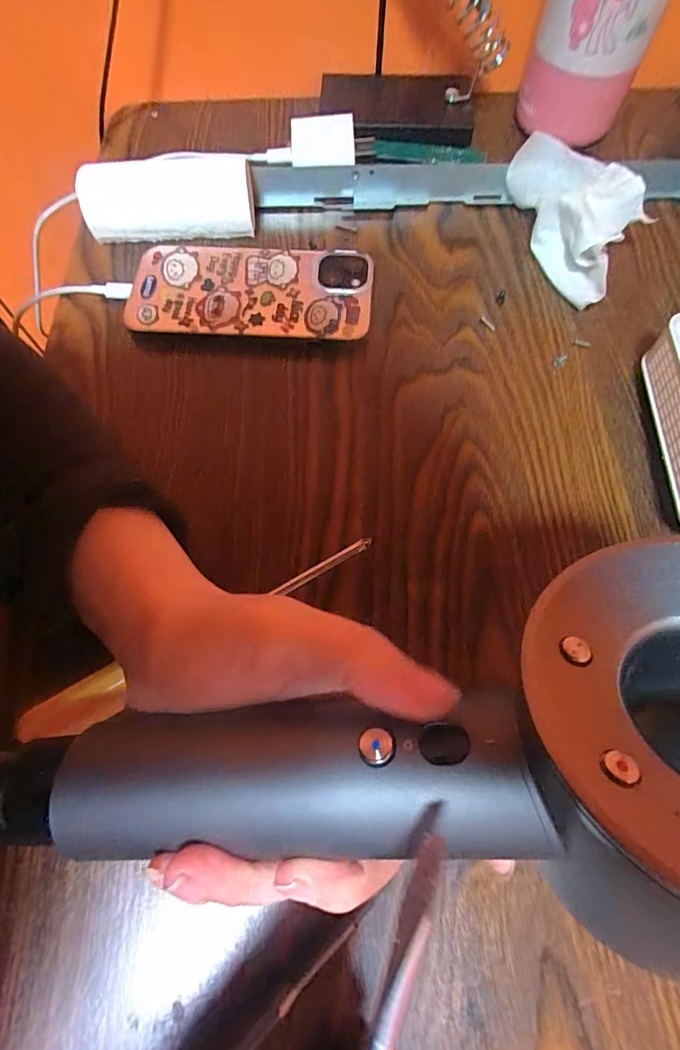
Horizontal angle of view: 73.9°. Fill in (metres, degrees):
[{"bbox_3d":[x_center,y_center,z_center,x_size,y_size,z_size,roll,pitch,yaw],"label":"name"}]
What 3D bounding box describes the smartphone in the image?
[{"bbox_3d":[-0.054,-0.141,0.274,0.143,0.011,0.069,4,69,2],"label":"smartphone"}]

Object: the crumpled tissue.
[{"bbox_3d":[0.145,-0.188,0.276,0.057,0.034,0.109,-25,71,-9],"label":"crumpled tissue"}]

